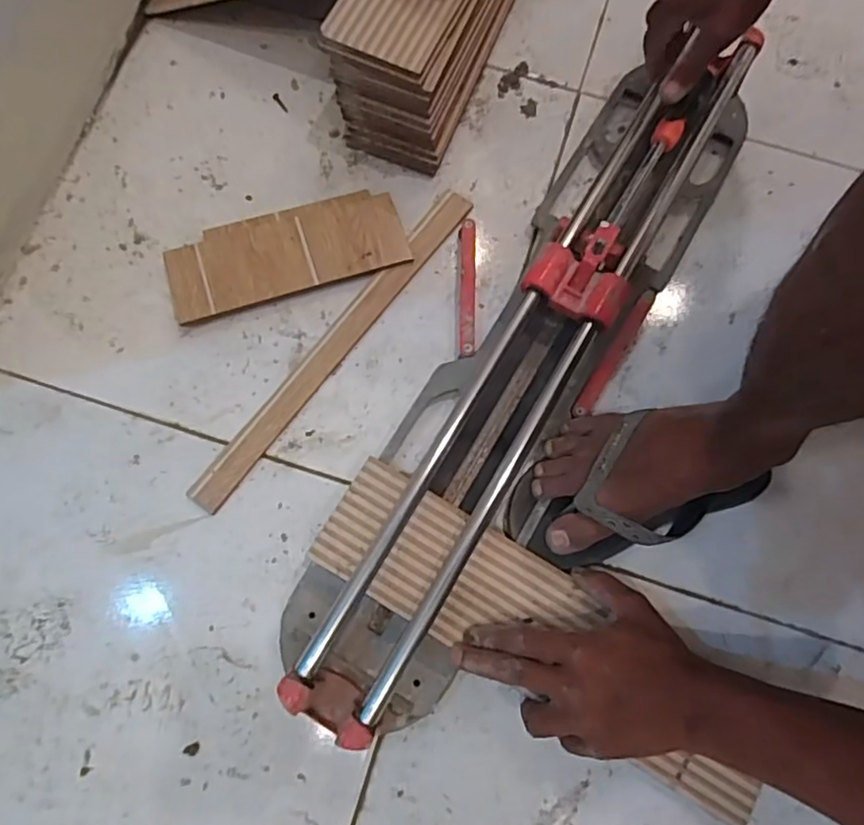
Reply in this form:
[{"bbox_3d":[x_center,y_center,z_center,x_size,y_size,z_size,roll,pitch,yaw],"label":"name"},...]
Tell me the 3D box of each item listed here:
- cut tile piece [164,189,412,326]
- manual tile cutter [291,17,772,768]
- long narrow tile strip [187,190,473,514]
[{"bbox_3d":[-0.143,-0.161,0.611,0.228,0.014,0.097,-18,75,-8],"label":"cut tile piece"},{"bbox_3d":[0.096,-0.067,0.567,0.157,0.098,0.711,32,75,8],"label":"manual tile cutter"},{"bbox_3d":[-0.088,-0.071,0.595,0.032,0.011,0.389,36,76,9],"label":"long narrow tile strip"}]

